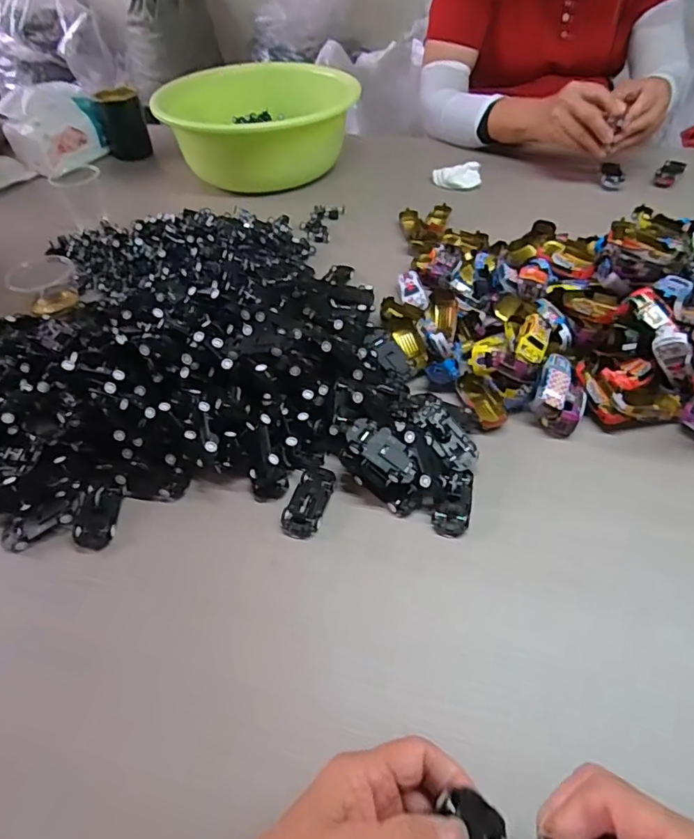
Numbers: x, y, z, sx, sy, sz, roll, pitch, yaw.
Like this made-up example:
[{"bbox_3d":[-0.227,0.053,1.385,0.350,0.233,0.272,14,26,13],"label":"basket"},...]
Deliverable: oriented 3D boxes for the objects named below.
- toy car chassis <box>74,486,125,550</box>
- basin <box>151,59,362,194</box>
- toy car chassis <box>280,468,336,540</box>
[{"bbox_3d":[-0.201,0.079,0.432,0.030,0.015,0.050,-1,47,2],"label":"toy car chassis"},{"bbox_3d":[-0.150,-0.500,0.900,0.283,0.130,0.283,-1,47,1],"label":"basin"},{"bbox_3d":[-0.031,0.065,0.438,0.031,0.013,0.064,13,49,14],"label":"toy car chassis"}]

